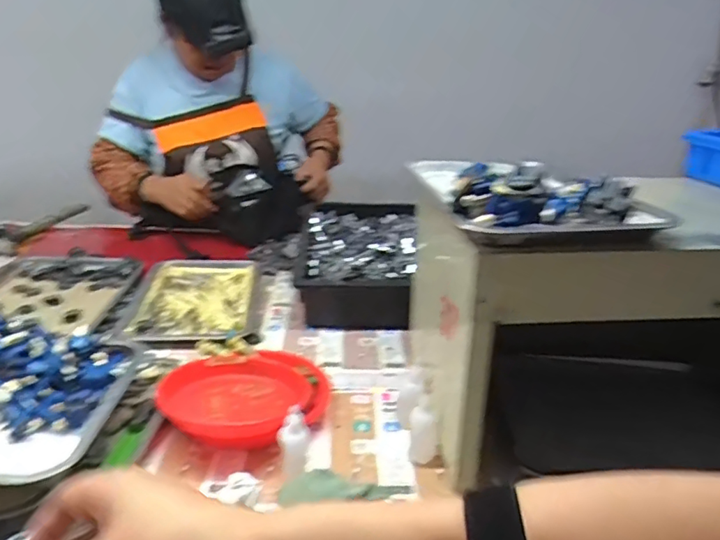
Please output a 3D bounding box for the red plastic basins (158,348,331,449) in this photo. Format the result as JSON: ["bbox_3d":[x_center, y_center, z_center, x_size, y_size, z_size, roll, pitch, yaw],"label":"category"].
[{"bbox_3d":[-0.147,0.154,0.694,0.171,0.057,0.212,17,27,30],"label":"red plastic basins"}]

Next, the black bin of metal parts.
[{"bbox_3d":[-0.011,-0.034,1.073,0.213,0.124,0.420,2,23,-1],"label":"black bin of metal parts"}]

